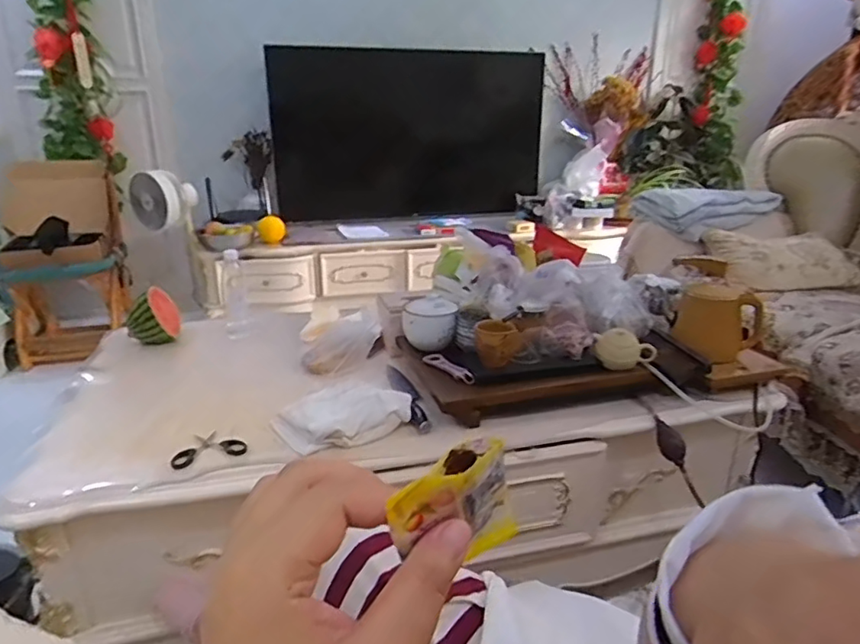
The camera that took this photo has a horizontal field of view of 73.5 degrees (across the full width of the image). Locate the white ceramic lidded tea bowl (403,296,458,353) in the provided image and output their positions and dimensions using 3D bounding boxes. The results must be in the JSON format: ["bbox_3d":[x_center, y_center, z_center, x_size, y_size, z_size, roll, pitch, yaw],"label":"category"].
[{"bbox_3d":[-0.001,0.006,1.263,0.116,0.089,0.096,1,20,2],"label":"white ceramic lidded tea bowl"}]

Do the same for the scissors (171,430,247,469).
[{"bbox_3d":[-0.380,0.211,0.996,0.116,0.019,0.093,-7,21,-19],"label":"scissors"}]

